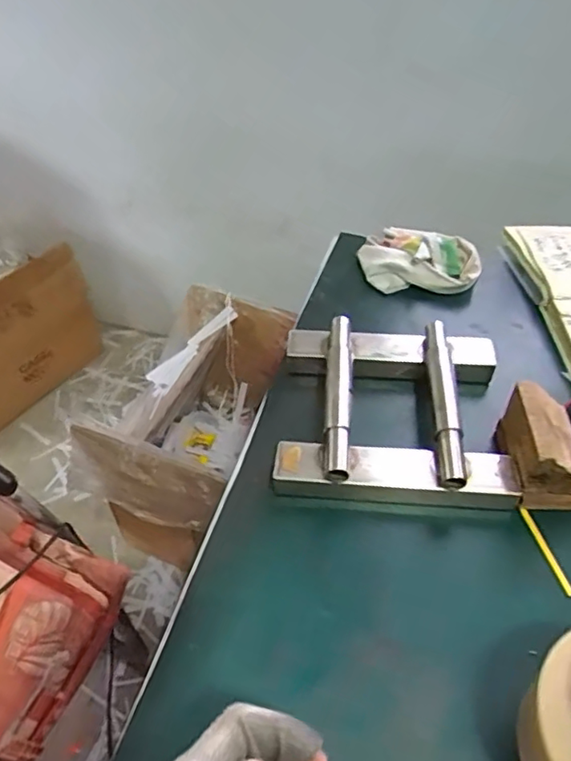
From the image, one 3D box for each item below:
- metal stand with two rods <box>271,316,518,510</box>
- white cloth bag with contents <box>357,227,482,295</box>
[{"bbox_3d":[0.095,0.021,0.533,0.192,0.049,0.178,4,47,3],"label":"metal stand with two rods"},{"bbox_3d":[0.154,-0.143,0.687,0.134,0.043,0.083,3,47,2],"label":"white cloth bag with contents"}]

